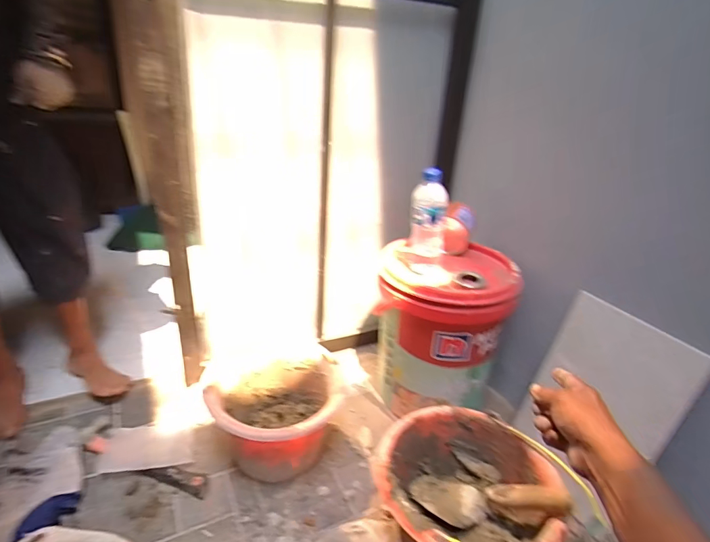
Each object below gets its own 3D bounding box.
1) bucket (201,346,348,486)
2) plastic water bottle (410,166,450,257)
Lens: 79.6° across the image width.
[{"bbox_3d":[-0.161,0.300,0.901,0.250,0.201,0.275,3,27,-2],"label":"bucket"},{"bbox_3d":[0.156,-0.116,0.893,0.076,0.181,0.061,8,27,7],"label":"plastic water bottle"}]

